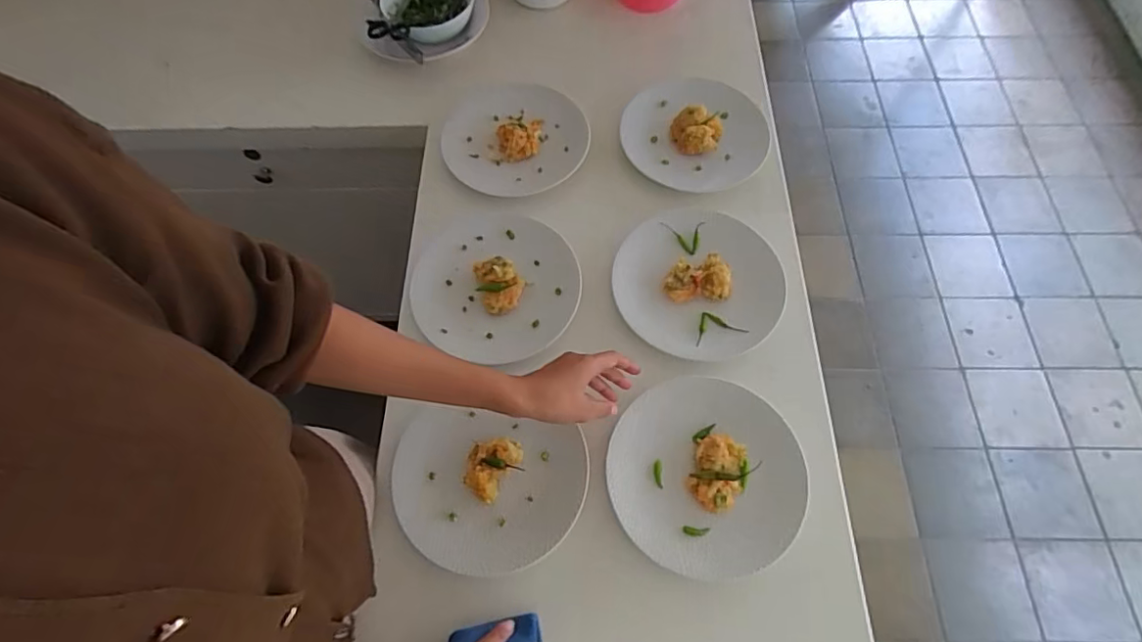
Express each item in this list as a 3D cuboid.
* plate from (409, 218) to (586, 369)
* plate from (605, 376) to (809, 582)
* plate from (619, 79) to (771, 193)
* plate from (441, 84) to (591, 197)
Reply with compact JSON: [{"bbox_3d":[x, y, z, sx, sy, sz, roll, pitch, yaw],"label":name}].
[{"bbox_3d":[-0.095,-0.050,0.695,0.206,0.027,0.195,-1,64,2],"label":"plate"},{"bbox_3d":[0.142,0.157,0.588,0.194,0.015,0.202,-1,64,2],"label":"plate"},{"bbox_3d":[0.177,-0.271,0.795,0.196,0.040,0.199,-1,64,2],"label":"plate"},{"bbox_3d":[-0.080,-0.266,0.798,0.200,0.029,0.190,-1,64,2],"label":"plate"}]

